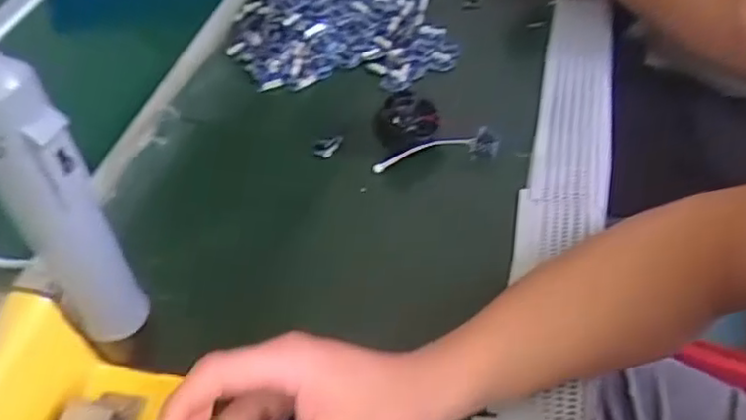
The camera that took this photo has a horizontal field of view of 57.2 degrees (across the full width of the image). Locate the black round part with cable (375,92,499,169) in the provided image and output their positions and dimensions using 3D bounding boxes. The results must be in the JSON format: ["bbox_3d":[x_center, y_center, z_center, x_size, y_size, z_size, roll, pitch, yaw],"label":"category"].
[{"bbox_3d":[0.052,-0.068,0.595,0.102,0.039,0.059,-5,45,6],"label":"black round part with cable"}]

